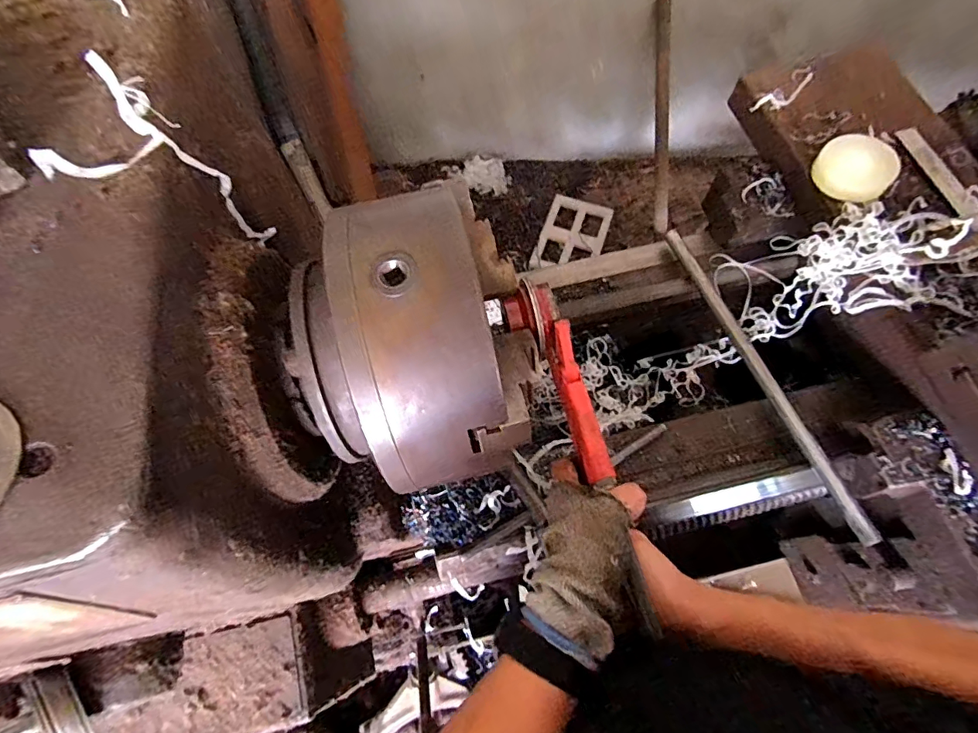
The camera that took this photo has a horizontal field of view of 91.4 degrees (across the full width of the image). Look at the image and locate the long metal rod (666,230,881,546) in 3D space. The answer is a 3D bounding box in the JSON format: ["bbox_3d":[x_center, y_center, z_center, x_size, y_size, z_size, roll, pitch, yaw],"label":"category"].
[{"bbox_3d":[0.341,-0.002,0.610,0.017,0.019,0.450,-18,65,-5],"label":"long metal rod"}]

